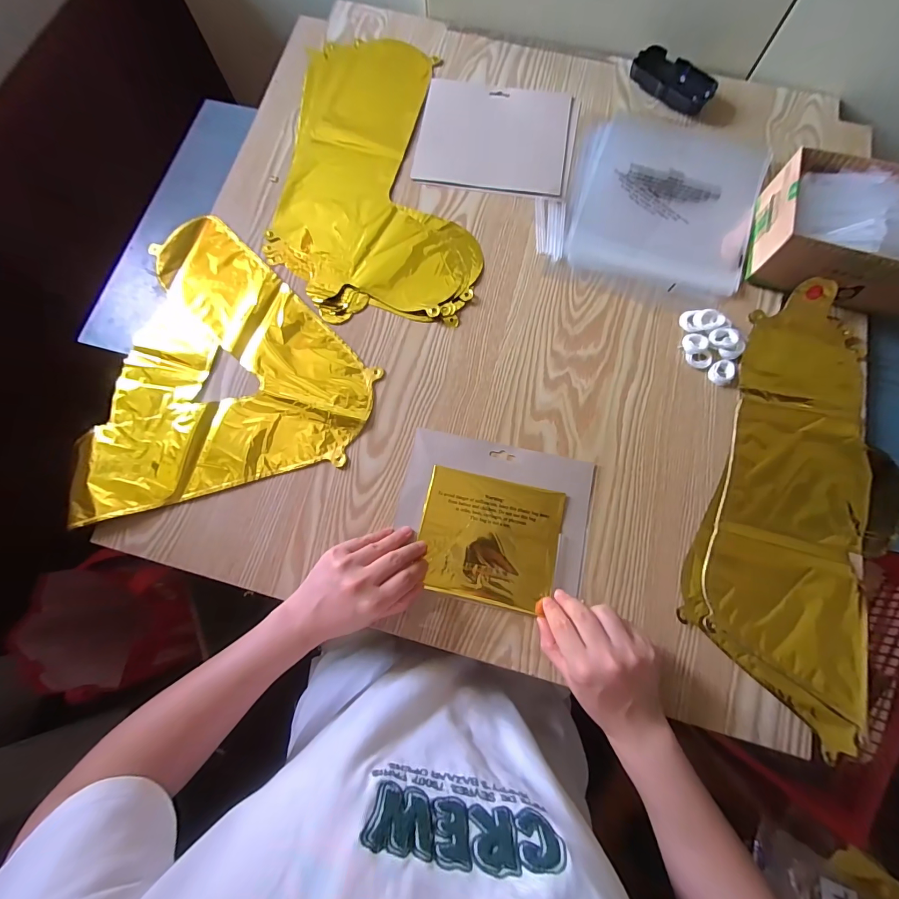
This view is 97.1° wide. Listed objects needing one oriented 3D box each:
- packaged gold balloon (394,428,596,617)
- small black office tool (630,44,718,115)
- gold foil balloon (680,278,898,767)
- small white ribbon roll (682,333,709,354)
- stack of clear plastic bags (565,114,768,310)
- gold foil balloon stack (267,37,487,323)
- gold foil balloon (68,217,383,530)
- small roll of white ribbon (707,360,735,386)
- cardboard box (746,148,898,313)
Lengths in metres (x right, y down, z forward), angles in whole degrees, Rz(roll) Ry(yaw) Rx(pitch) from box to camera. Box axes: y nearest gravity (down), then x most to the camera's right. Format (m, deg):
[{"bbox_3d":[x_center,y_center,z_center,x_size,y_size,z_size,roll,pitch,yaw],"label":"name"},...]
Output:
[{"bbox_3d":[0.044,0.072,0.407,0.193,0.010,0.158,12,77,4],"label":"packaged gold balloon"},{"bbox_3d":[0.289,-0.481,0.520,0.107,0.024,0.050,42,80,10],"label":"small black office tool"},{"bbox_3d":[0.366,0.041,0.395,0.184,0.016,0.418,22,77,6],"label":"gold foil balloon"},{"bbox_3d":[0.271,-0.117,0.438,0.029,0.007,0.024,-16,76,-3],"label":"small white ribbon roll"},{"bbox_3d":[0.261,-0.309,0.490,0.217,0.008,0.249,19,77,6],"label":"stack of clear plastic bags"},{"bbox_3d":[-0.087,-0.359,0.510,0.245,0.008,0.419,2,76,2],"label":"gold foil balloon stack"},{"bbox_3d":[-0.263,-0.118,0.450,0.306,0.012,0.331,-14,76,-2],"label":"gold foil balloon"},{"bbox_3d":[0.297,-0.084,0.434,0.030,0.006,0.025,-34,78,-7],"label":"small roll of white ribbon"},{"bbox_3d":[0.439,-0.230,0.428,0.183,0.072,0.139,16,77,5],"label":"cardboard box"}]

